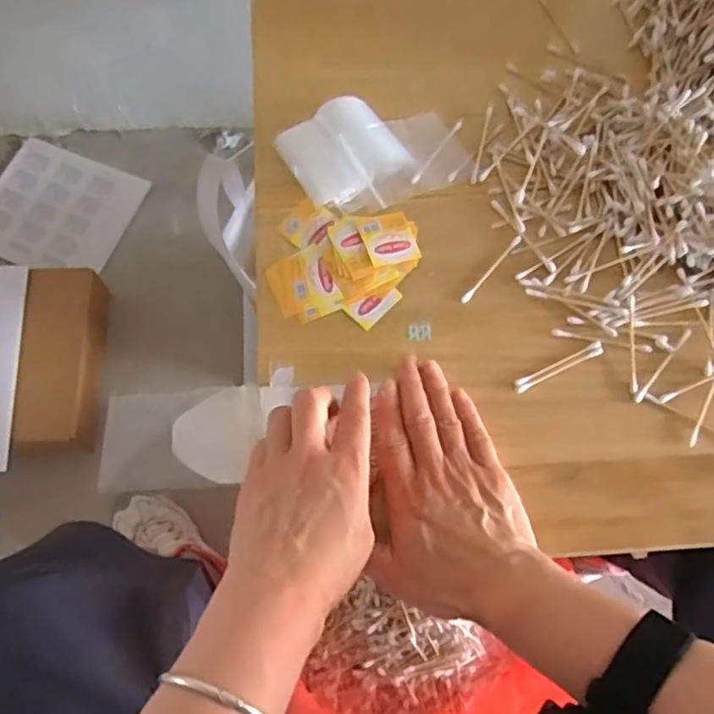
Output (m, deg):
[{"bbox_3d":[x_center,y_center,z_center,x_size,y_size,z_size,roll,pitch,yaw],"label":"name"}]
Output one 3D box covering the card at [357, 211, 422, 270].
[{"bbox_3d":[0.025,-0.090,0.496,0.040,0.004,0.043,-16,74,-16],"label":"card"}]

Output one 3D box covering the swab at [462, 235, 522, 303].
[{"bbox_3d":[0.103,-0.067,0.492,0.005,0.004,0.073,39,72,12],"label":"swab"}]

